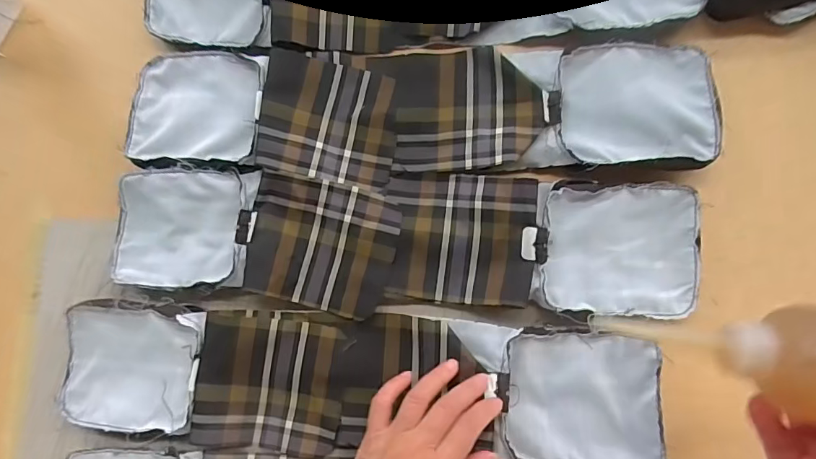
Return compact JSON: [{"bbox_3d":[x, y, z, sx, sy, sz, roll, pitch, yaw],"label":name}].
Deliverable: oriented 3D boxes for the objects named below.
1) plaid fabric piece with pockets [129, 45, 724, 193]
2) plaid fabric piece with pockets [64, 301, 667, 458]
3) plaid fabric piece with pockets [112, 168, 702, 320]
[{"bbox_3d":[0.001,-0.111,0.428,0.525,0.018,0.124,-1,84,5],"label":"plaid fabric piece with pockets"},{"bbox_3d":[-0.052,0.138,0.413,0.521,0.029,0.120,2,85,5],"label":"plaid fabric piece with pockets"},{"bbox_3d":[-0.014,0.010,0.419,0.519,0.013,0.123,1,84,5],"label":"plaid fabric piece with pockets"}]

